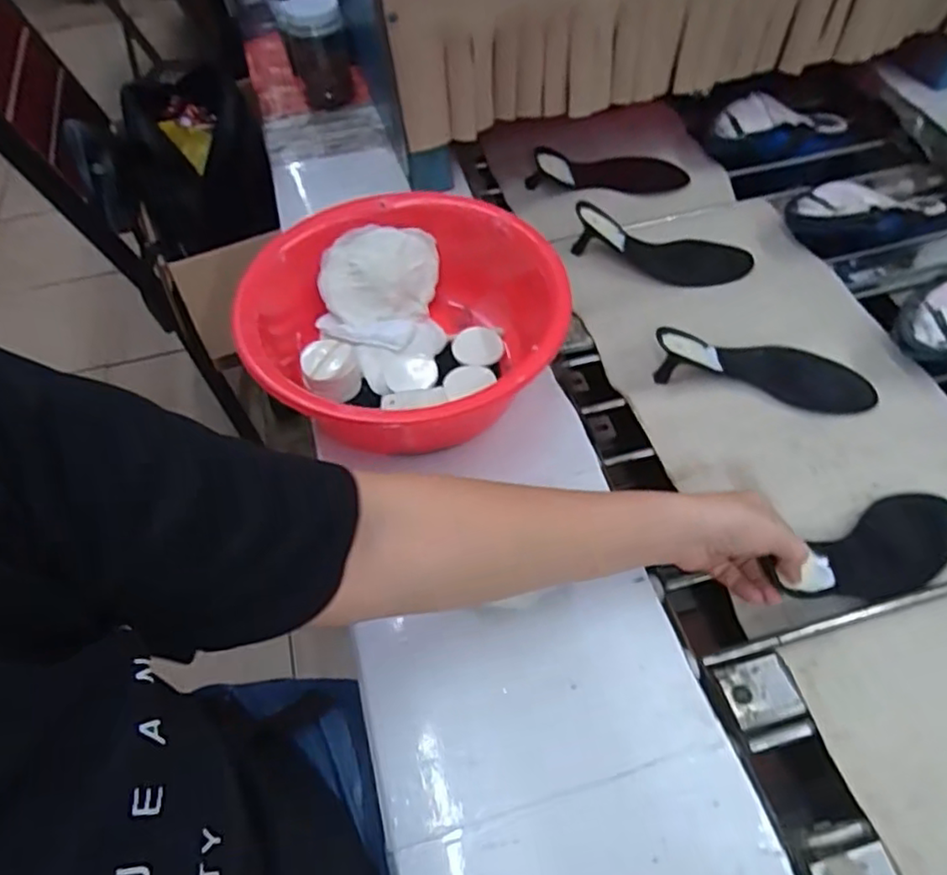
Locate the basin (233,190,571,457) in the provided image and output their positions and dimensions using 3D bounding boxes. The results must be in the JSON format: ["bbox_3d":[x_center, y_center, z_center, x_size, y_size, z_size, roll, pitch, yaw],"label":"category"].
[{"bbox_3d":[-0.066,-0.104,0.605,0.261,0.115,0.283,-1,57,2],"label":"basin"}]

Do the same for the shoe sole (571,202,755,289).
[{"bbox_3d":[0.229,-0.231,0.783,0.215,0.063,0.083,2,55,5],"label":"shoe sole"}]

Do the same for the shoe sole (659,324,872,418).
[{"bbox_3d":[0.298,-0.078,0.673,0.220,0.052,0.079,10,56,10],"label":"shoe sole"}]

